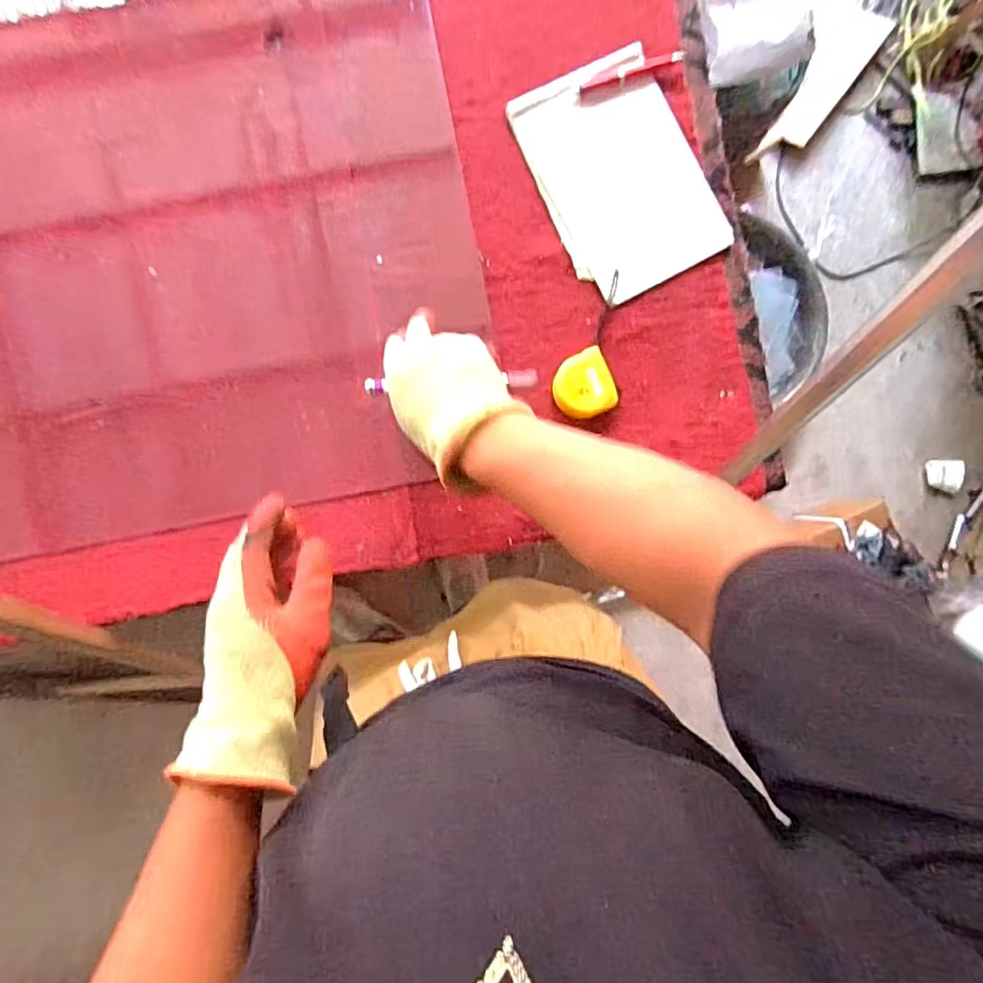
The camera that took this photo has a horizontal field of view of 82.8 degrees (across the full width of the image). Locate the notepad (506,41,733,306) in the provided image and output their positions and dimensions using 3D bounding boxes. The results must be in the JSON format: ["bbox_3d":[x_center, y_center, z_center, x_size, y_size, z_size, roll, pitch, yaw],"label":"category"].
[{"bbox_3d":[0.152,-0.370,0.657,0.186,0.014,0.259,-28,91,-4],"label":"notepad"}]

